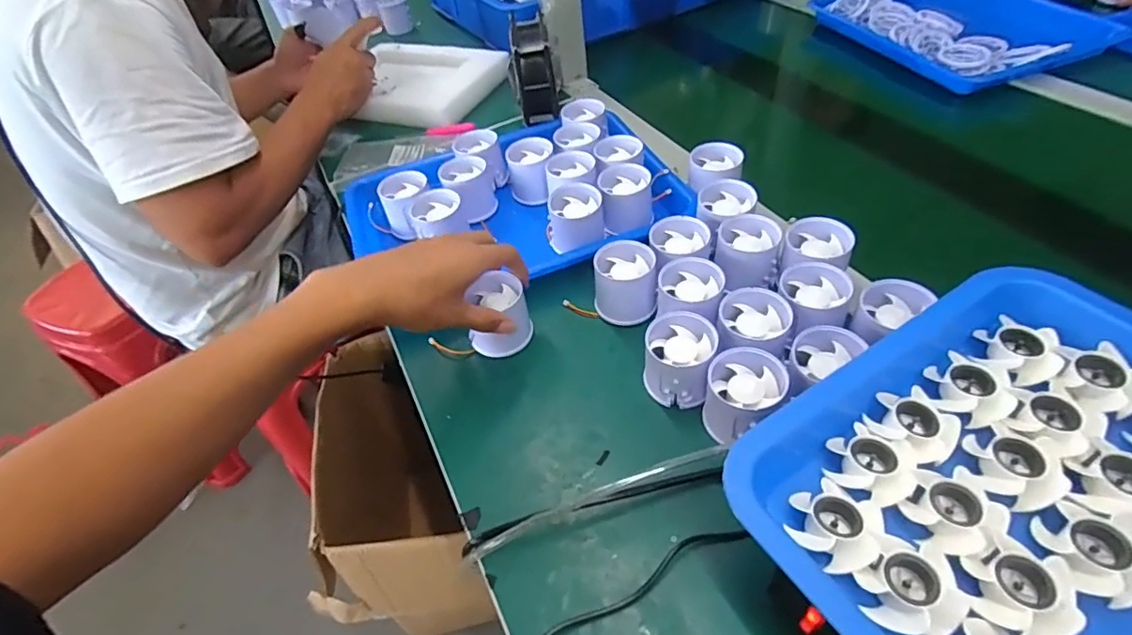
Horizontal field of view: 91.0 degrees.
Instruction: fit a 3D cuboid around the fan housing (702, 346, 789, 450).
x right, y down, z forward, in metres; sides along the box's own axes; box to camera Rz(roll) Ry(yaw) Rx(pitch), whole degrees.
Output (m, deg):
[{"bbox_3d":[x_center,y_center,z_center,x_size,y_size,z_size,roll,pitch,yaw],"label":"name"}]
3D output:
[{"bbox_3d":[0.123,0.058,0.390,0.050,0.056,0.051,25,55,27],"label":"fan housing"}]

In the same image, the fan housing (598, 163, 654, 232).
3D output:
[{"bbox_3d":[0.061,-0.121,0.559,0.053,0.046,0.059,-1,47,6],"label":"fan housing"}]

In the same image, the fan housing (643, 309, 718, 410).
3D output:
[{"bbox_3d":[0.086,0.030,0.417,0.051,0.042,0.058,6,48,13],"label":"fan housing"}]

